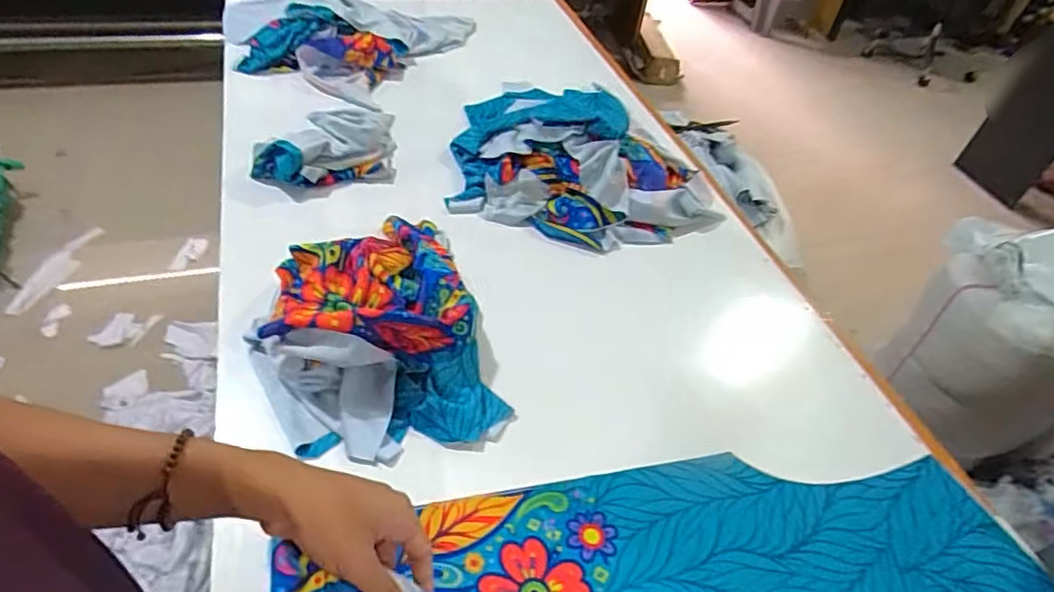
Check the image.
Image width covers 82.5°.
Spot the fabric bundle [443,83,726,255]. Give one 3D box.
[{"bbox_3d":[0.091,-0.260,0.992,0.417,0.114,0.404,4,45,-4],"label":"fabric bundle"}]

